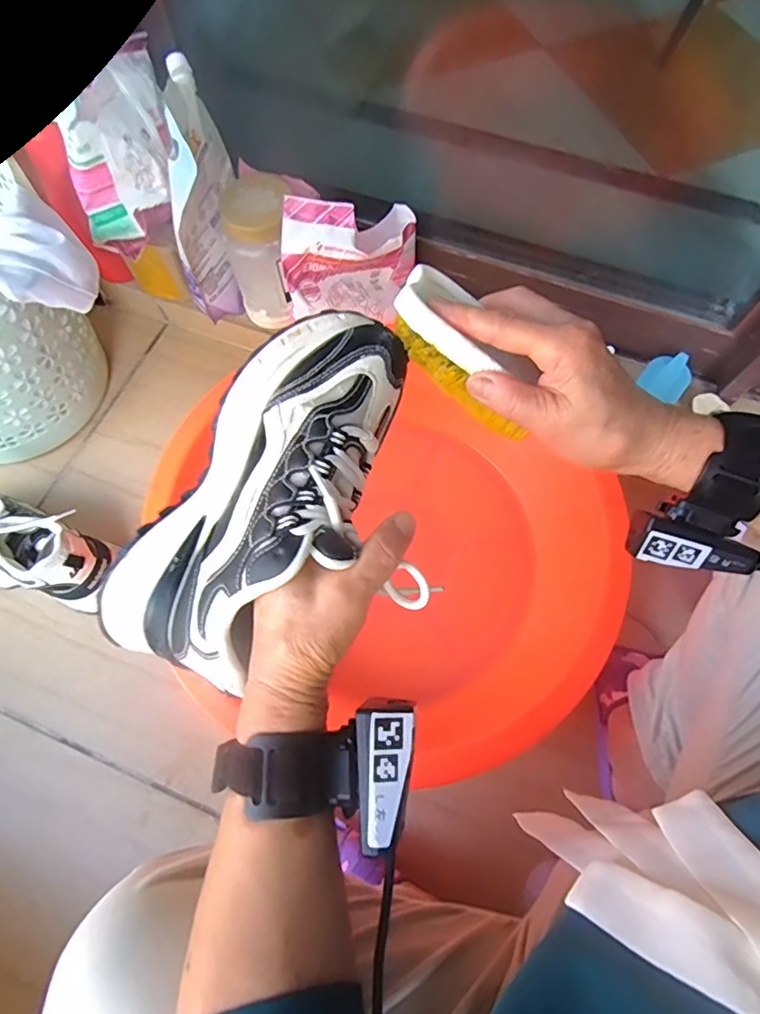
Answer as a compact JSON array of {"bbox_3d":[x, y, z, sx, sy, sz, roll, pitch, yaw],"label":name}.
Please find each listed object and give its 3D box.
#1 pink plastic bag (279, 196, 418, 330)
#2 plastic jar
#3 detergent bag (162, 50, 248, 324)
[{"bbox_3d":[-0.035,-0.320,0.684,0.193,0.146,0.126,-42,74,-16],"label":"pink plastic bag"},{"bbox_3d":[-0.159,-0.345,0.715,0.083,0.162,0.101,2,68,0],"label":"plastic jar"},{"bbox_3d":[-0.225,-0.393,0.682,0.059,0.239,0.178,4,68,1],"label":"detergent bag"}]

